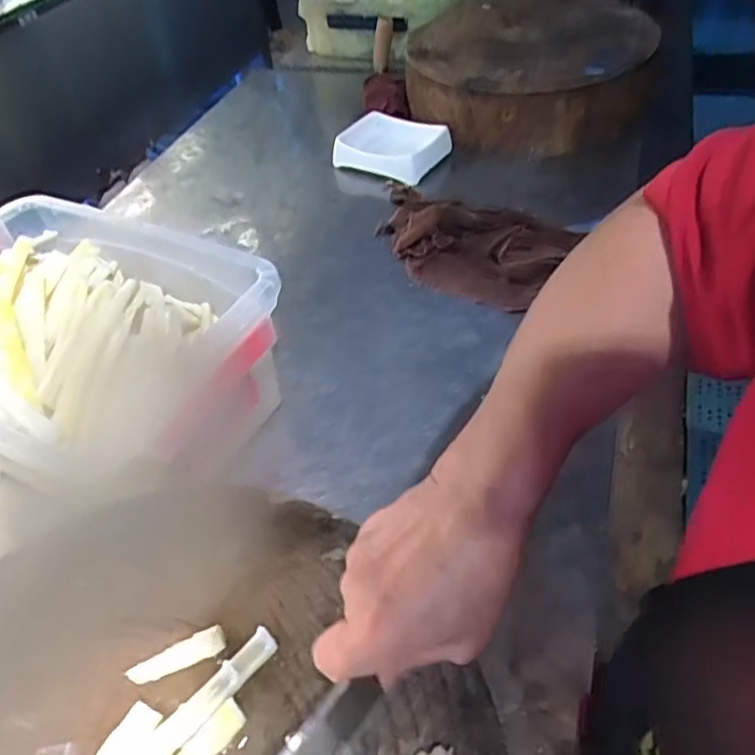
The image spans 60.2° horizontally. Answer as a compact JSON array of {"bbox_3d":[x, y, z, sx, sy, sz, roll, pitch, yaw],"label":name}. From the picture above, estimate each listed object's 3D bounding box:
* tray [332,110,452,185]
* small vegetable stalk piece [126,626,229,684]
[{"bbox_3d":[0.023,-0.368,1.036,0.160,0.044,0.129,27,54,31],"label":"tray"},{"bbox_3d":[-0.125,0.175,0.407,0.060,0.007,0.016,-20,45,-12],"label":"small vegetable stalk piece"}]

